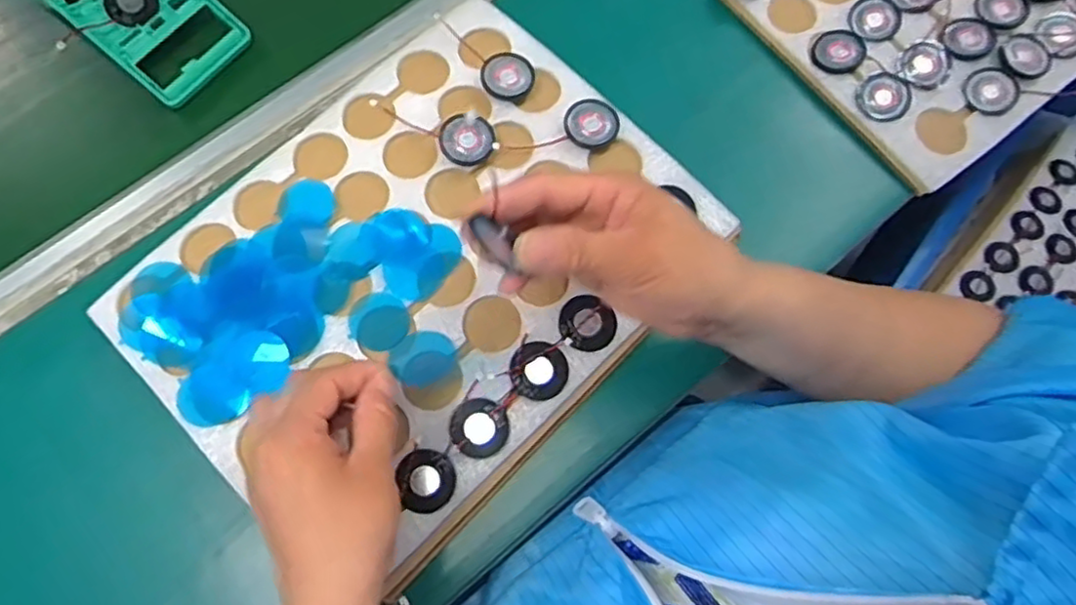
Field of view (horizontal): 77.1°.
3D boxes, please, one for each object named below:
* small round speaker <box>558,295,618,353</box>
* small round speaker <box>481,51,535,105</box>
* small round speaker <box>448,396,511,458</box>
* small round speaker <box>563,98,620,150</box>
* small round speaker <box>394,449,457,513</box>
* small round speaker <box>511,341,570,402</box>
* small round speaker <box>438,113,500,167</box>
[{"bbox_3d":[0.029,0.012,0.401,0.033,0.007,0.033,0,73,0],"label":"small round speaker"},{"bbox_3d":[-0.020,-0.148,0.440,0.032,0.008,0.034,0,73,0],"label":"small round speaker"},{"bbox_3d":[-0.033,0.071,0.384,0.033,0.004,0.032,0,73,0],"label":"small round speaker"},{"bbox_3d":[0.035,-0.115,0.433,0.035,0.008,0.032,0,73,0],"label":"small round speaker"},{"bbox_3d":[-0.061,0.099,0.374,0.030,0.005,0.033,0,73,0],"label":"small round speaker"},{"bbox_3d":[0.001,0.040,0.394,0.033,0.004,0.033,0,73,0],"label":"small round speaker"},{"bbox_3d":[-0.045,-0.104,0.427,0.034,0.009,0.034,0,73,0],"label":"small round speaker"}]

